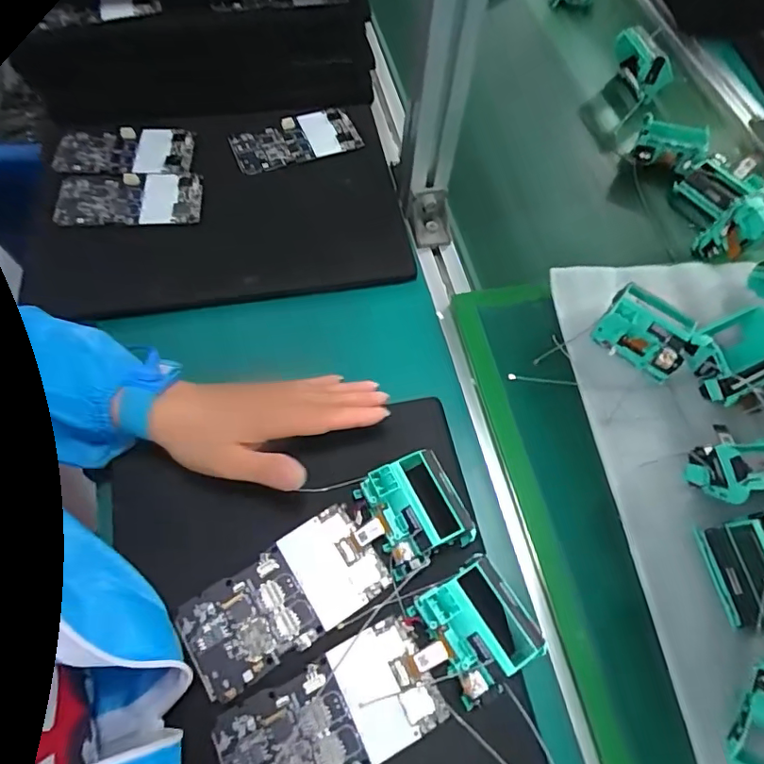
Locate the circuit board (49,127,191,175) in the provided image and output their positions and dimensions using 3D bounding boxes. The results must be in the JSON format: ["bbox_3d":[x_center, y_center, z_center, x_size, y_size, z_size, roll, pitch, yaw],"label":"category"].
[{"bbox_3d":[-0.253,-0.226,0.518,0.121,0.009,0.058,-3,64,-4],"label":"circuit board"}]

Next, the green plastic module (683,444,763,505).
[{"bbox_3d":[0.264,0.064,0.376,0.071,0.056,0.048,-1,64,-3],"label":"green plastic module"}]

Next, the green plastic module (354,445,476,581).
[{"bbox_3d":[0.019,0.089,0.357,0.070,0.033,0.067,-25,68,-14],"label":"green plastic module"}]

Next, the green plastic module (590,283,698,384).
[{"bbox_3d":[0.220,-0.040,0.441,0.073,0.033,0.053,35,68,14],"label":"green plastic module"}]

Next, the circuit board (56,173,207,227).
[{"bbox_3d":[-0.234,-0.169,0.491,0.127,0.010,0.057,-3,62,-5],"label":"circuit board"}]

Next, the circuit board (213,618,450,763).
[{"bbox_3d":[-0.032,0.203,0.315,0.123,0.004,0.065,-25,68,-14],"label":"circuit board"}]

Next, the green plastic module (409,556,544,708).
[{"bbox_3d":[0.059,0.151,0.328,0.059,0.034,0.065,-30,69,-15],"label":"green plastic module"}]

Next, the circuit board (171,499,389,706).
[{"bbox_3d":[-0.063,0.141,0.344,0.127,0.004,0.065,-30,69,-16],"label":"circuit board"}]

